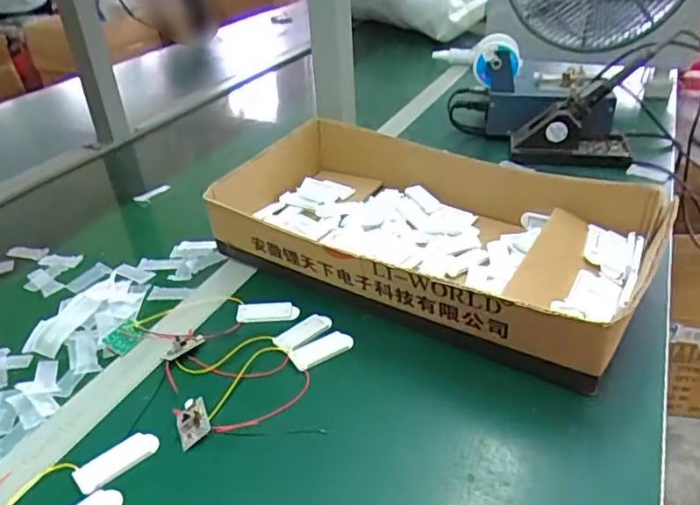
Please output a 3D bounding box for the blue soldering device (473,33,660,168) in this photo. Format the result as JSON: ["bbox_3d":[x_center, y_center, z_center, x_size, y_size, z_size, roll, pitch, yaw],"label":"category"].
[{"bbox_3d":[0.294,-0.226,0.826,0.218,0.139,0.143,5,33,14],"label":"blue soldering device"}]

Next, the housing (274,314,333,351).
[{"bbox_3d":[-0.042,0.072,0.523,0.056,0.005,0.027,-29,40,-34],"label":"housing"}]

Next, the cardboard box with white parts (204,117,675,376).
[{"bbox_3d":[0.079,-0.028,0.599,0.415,0.096,0.256,15,37,28],"label":"cardboard box with white parts"}]

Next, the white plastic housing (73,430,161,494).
[{"bbox_3d":[-0.169,0.150,0.414,0.027,0.008,0.057,25,42,38],"label":"white plastic housing"}]

